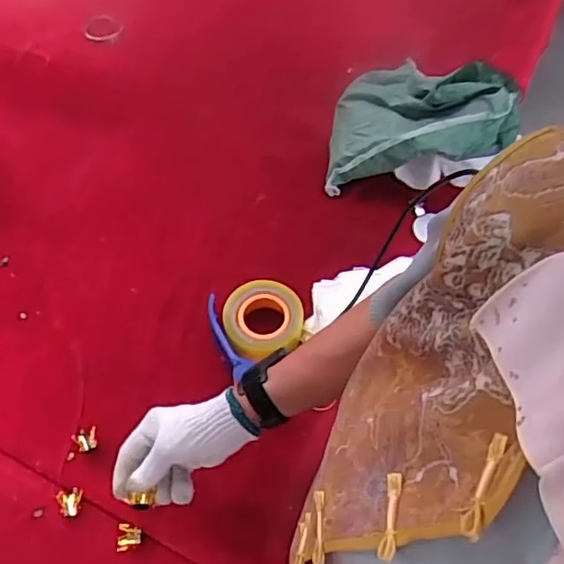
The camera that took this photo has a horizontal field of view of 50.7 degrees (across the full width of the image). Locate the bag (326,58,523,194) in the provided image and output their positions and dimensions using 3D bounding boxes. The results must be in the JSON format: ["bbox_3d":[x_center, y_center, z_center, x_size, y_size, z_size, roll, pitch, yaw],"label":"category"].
[{"bbox_3d":[0.215,-0.259,0.938,0.283,0.135,0.192,1,59,0],"label":"bag"}]

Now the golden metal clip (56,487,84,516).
[{"bbox_3d":[-0.259,0.264,0.718,0.031,0.012,0.033,3,59,3],"label":"golden metal clip"}]

